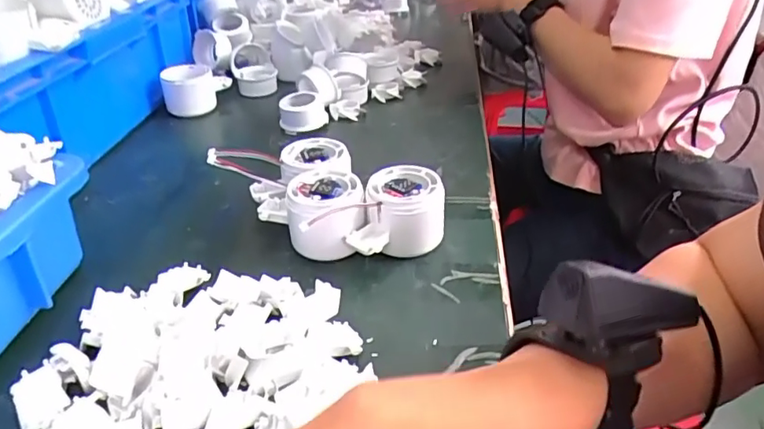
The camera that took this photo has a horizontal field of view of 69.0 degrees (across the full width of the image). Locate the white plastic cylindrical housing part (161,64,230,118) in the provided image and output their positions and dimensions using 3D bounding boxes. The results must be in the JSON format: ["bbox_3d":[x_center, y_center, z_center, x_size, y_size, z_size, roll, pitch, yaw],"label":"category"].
[{"bbox_3d":[-0.225,-0.157,0.671,0.051,0.047,0.074,14,37,24],"label":"white plastic cylindrical housing part"}]

